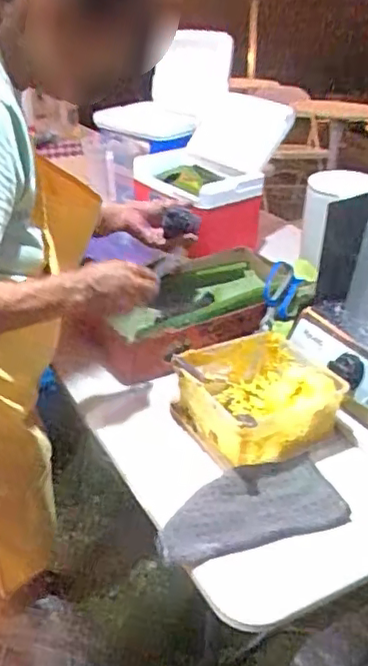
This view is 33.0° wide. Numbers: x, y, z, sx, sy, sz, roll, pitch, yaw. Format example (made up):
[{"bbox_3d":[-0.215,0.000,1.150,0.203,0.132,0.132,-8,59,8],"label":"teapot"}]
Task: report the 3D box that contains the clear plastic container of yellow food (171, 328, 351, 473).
[{"bbox_3d":[0.102,0.088,0.897,0.204,0.083,0.204,-15,32,-24],"label":"clear plastic container of yellow food"}]

